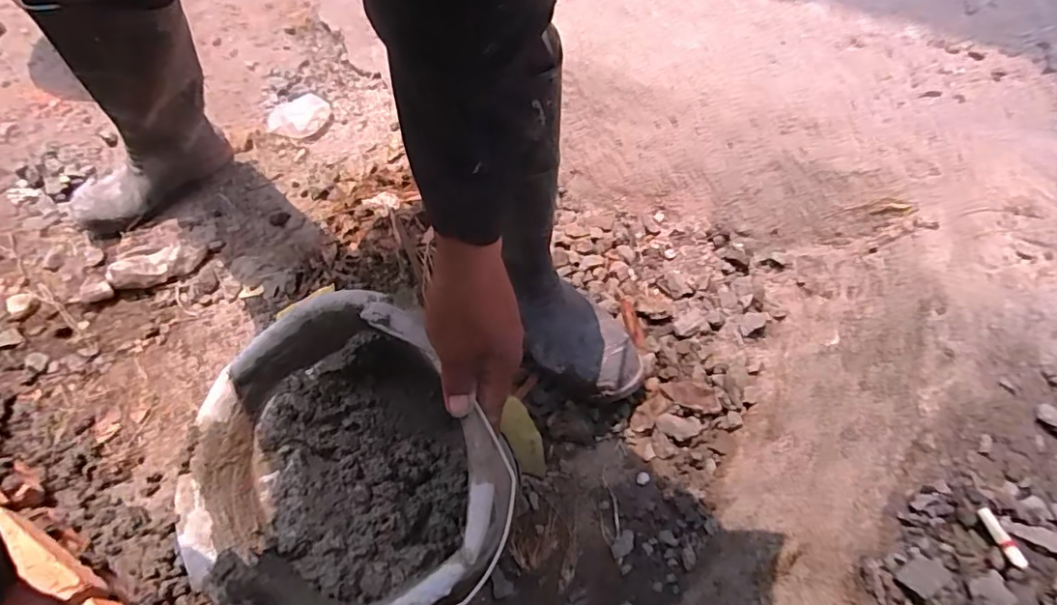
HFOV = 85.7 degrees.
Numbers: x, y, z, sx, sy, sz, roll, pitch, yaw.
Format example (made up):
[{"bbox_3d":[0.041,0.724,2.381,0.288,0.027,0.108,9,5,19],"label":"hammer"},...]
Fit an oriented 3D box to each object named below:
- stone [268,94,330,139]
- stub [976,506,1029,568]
[{"bbox_3d":[-0.426,-0.342,1.057,0.113,0.032,0.084,-20,68,-11],"label":"stone"},{"bbox_3d":[0.306,0.151,0.368,0.008,0.005,0.038,-10,51,-7],"label":"stub"}]

